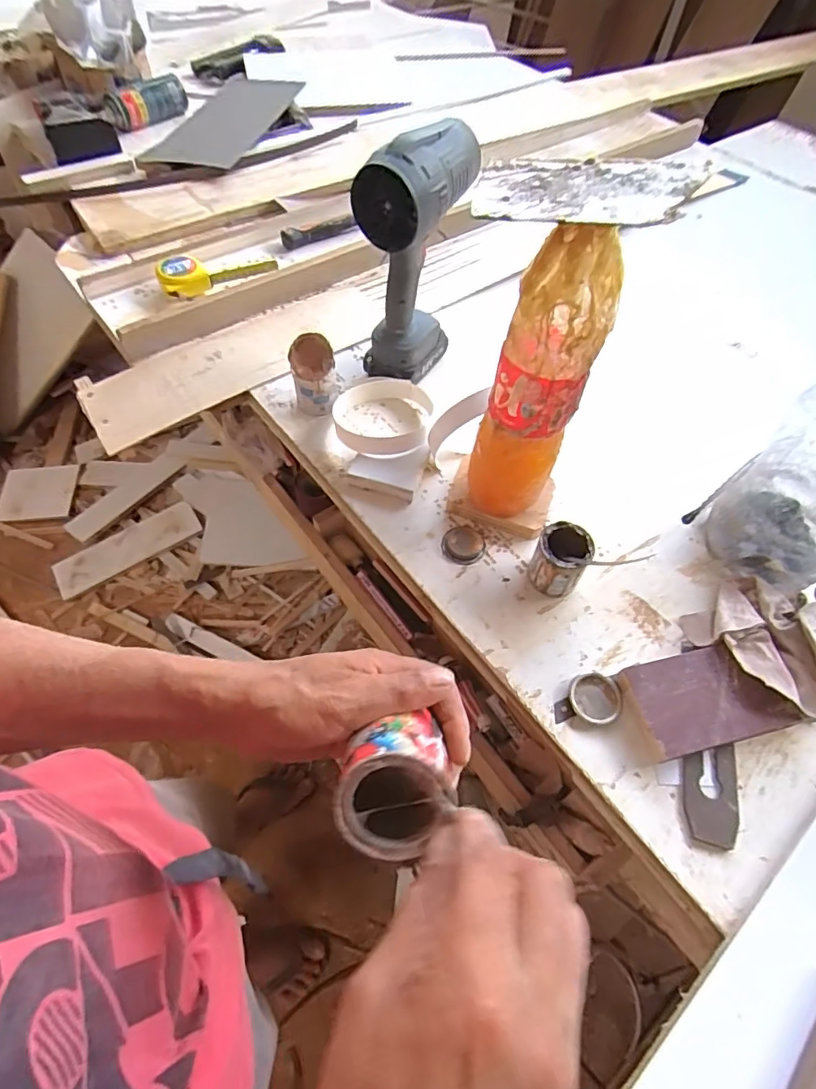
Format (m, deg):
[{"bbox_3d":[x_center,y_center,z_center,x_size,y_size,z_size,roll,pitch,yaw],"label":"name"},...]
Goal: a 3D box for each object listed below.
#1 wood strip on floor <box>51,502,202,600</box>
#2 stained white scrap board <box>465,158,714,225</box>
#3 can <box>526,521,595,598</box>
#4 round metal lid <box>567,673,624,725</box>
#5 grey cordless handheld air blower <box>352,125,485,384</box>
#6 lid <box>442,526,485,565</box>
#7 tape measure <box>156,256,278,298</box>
[{"bbox_3d":[-0.762,0.011,1.455,0.389,0.020,0.116,-29,71,-9],"label":"wood strip on floor"},{"bbox_3d":[0.110,-0.225,0.338,0.136,0.005,0.092,13,56,19],"label":"stained white scrap board"},{"bbox_3d":[0.151,0.017,0.538,0.049,0.061,0.053,1,57,-2],"label":"can"},{"bbox_3d":[0.170,0.139,0.486,0.045,0.012,0.046,1,57,-2],"label":"round metal lid"},{"bbox_3d":[0.007,-0.335,0.641,0.085,0.263,0.141,23,58,11],"label":"grey cordless handheld air blower"},{"bbox_3d":[0.060,0.001,0.578,0.046,0.006,0.047,1,57,-2],"label":"lid"},{"bbox_3d":[-0.280,-0.402,0.783,0.162,0.033,0.059,-26,62,-19],"label":"tape measure"}]

